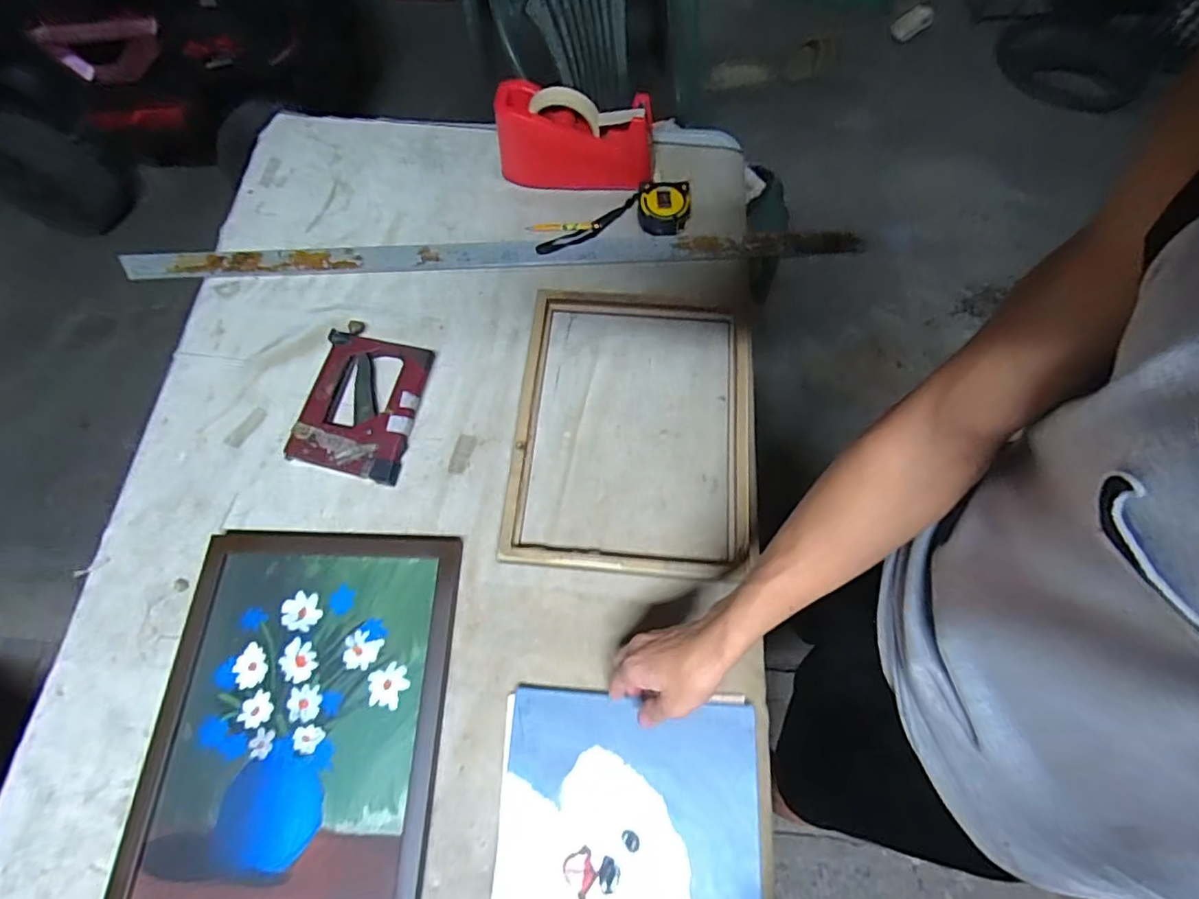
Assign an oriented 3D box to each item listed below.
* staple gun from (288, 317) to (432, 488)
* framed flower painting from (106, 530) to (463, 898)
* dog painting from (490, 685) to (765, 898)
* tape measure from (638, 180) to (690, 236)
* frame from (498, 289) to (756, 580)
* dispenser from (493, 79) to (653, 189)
[{"bbox_3d":[-0.275,-0.060,0.634,0.122,0.024,0.181,10,70,4],"label":"staple gun"},{"bbox_3d":[-0.286,0.247,0.518,0.266,0.018,0.339,1,69,1],"label":"framed flower painting"},{"bbox_3d":[0.023,0.377,0.470,0.232,0.019,0.299,2,69,1],"label":"dog painting"},{"bbox_3d":[0.085,-0.319,0.721,0.066,0.040,0.062,3,69,2],"label":"tape measure"},{"bbox_3d":[0.041,-0.033,0.623,0.270,0.014,0.342,4,69,2],"label":"frame"},{"bbox_3d":[-0.030,-0.415,0.722,0.199,0.122,0.058,2,69,1],"label":"dispenser"}]

